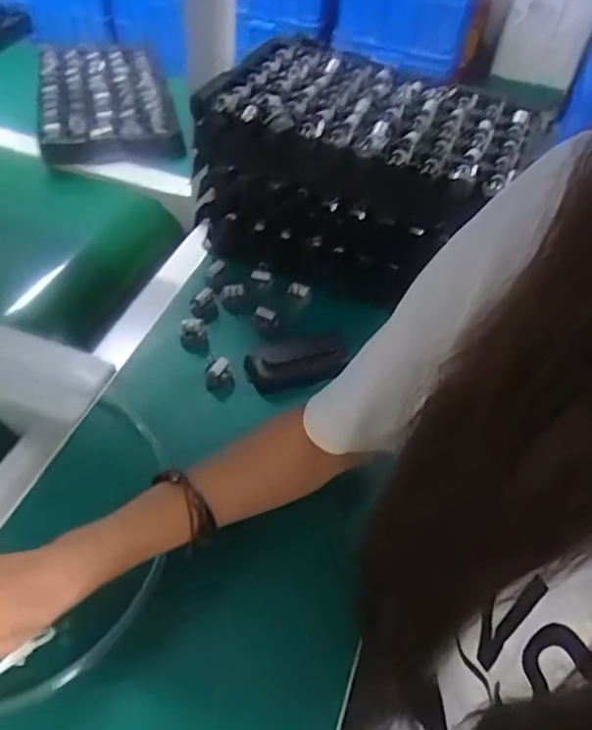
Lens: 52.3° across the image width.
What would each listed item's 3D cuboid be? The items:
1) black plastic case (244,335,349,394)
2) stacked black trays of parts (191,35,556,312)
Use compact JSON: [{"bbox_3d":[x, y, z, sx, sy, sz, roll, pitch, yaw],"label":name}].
[{"bbox_3d":[-0.001,-0.005,0.617,0.099,0.022,0.056,-14,51,-19],"label":"black plastic case"},{"bbox_3d":[0.080,-0.214,0.696,0.336,0.168,0.216,24,49,14],"label":"stacked black trays of parts"}]

